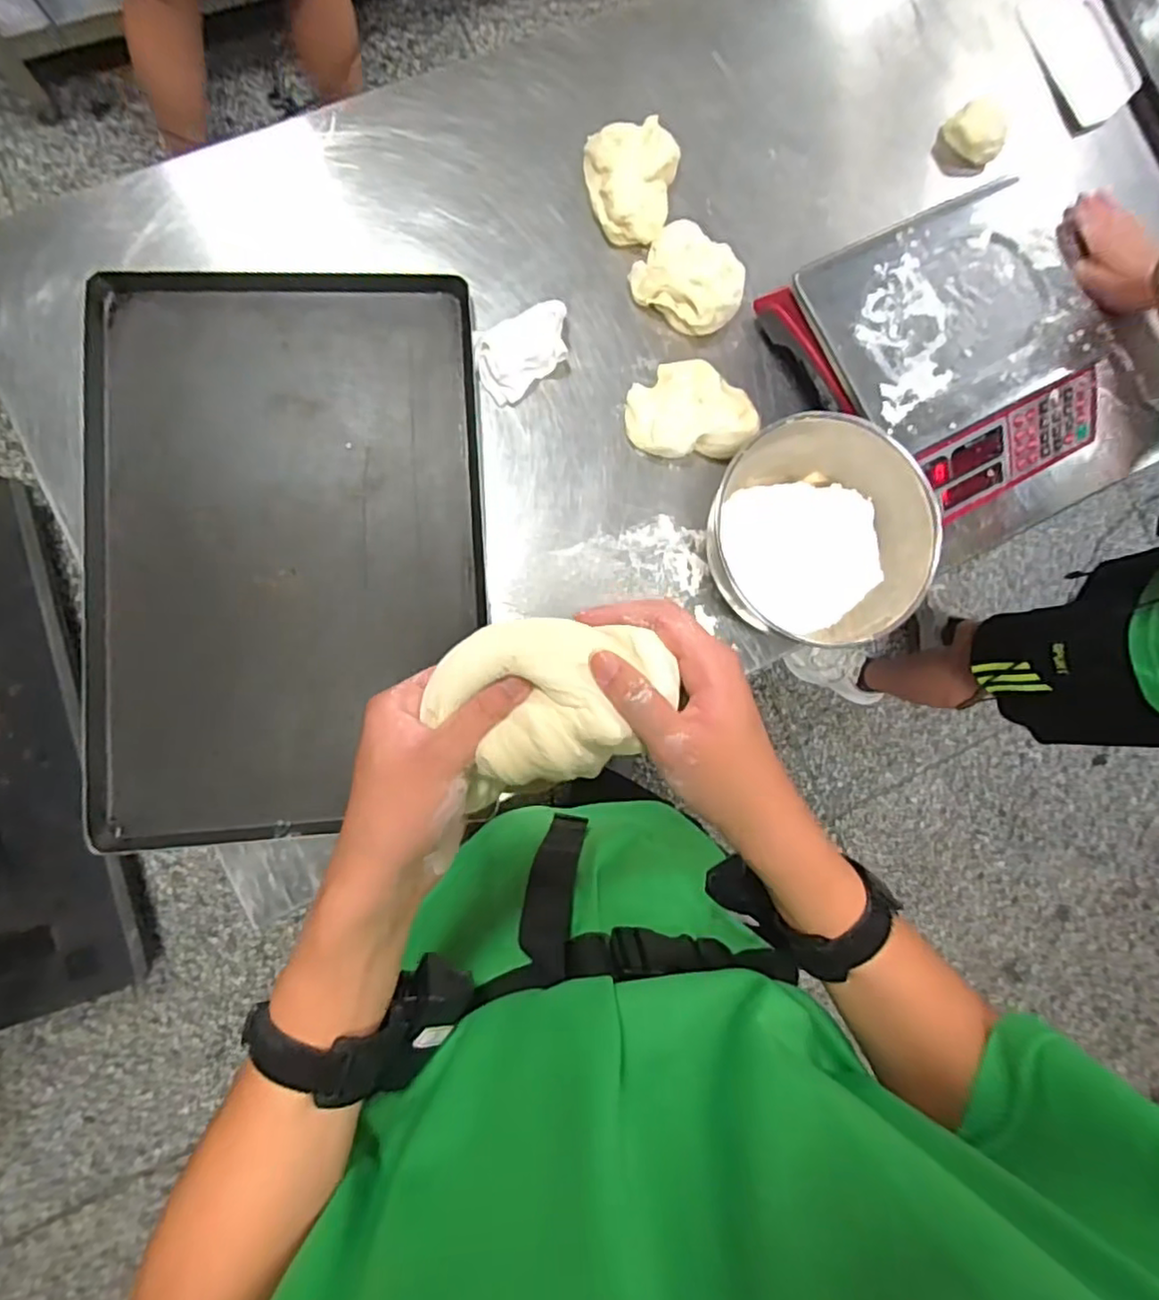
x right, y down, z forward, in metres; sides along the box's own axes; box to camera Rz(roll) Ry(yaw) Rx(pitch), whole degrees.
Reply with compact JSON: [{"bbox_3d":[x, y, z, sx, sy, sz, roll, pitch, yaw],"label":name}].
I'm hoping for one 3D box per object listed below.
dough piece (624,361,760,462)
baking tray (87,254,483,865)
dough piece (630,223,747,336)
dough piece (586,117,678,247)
[{"bbox_3d":[0.126,-0.277,0.730,0.138,0.037,0.112,-1,86,-6],"label":"dough piece"},{"bbox_3d":[-0.306,-0.114,0.680,0.397,0.029,0.602,-3,88,-5],"label":"baking tray"},{"bbox_3d":[0.131,-0.428,0.734,0.125,0.045,0.111,37,83,-2],"label":"dough piece"},{"bbox_3d":[0.065,-0.538,0.739,0.114,0.043,0.130,-8,86,-7],"label":"dough piece"}]

